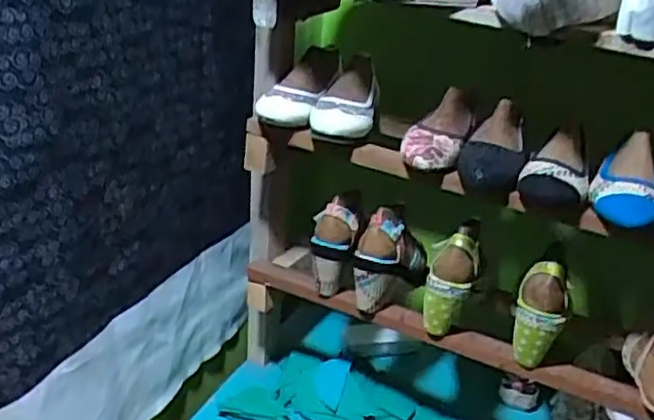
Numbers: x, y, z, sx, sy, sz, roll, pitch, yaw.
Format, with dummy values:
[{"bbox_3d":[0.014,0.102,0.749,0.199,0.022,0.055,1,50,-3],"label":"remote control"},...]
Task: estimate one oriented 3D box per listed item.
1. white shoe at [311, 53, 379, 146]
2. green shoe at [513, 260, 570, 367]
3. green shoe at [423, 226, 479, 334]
[{"bbox_3d":[0.029,-0.165,0.976,0.084,0.077,0.201,8,26,4],"label":"white shoe"},{"bbox_3d":[0.290,0.140,0.929,0.065,0.140,0.065,16,28,21],"label":"green shoe"},{"bbox_3d":[0.175,0.100,0.971,0.068,0.164,0.080,18,4,25],"label":"green shoe"}]

